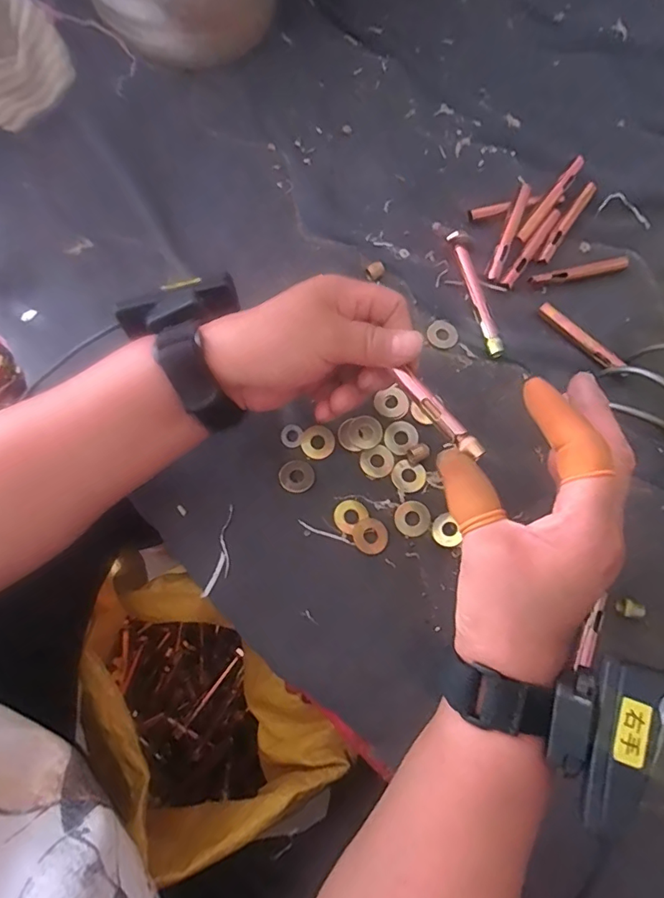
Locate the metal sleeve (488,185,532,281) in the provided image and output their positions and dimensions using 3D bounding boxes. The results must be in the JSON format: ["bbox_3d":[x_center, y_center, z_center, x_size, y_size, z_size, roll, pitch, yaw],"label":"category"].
[{"bbox_3d":[0.146,-0.178,0.400,0.012,0.012,0.084,24,76,5],"label":"metal sleeve"}]

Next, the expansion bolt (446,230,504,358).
[{"bbox_3d":[0.113,-0.123,0.387,0.016,0.012,0.107,-11,75,-4],"label":"expansion bolt"}]

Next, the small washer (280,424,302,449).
[{"bbox_3d":[-0.030,-0.010,0.356,0.016,0.004,0.017,0,75,-1],"label":"small washer"}]

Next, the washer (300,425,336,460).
[{"bbox_3d":[-0.010,-0.005,0.353,0.024,0.004,0.025,0,75,-1],"label":"washer"}]

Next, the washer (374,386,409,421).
[{"bbox_3d":[0.045,-0.034,0.360,0.025,0.005,0.023,-20,76,-7],"label":"washer"}]

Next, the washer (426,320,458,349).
[{"bbox_3d":[0.087,-0.090,0.386,0.025,0.004,0.024,4,75,0],"label":"washer"}]

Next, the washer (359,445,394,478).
[{"bbox_3d":[0.033,0.009,0.351,0.024,0.004,0.023,0,75,-1],"label":"washer"}]

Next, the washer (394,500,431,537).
[{"bbox_3d":[0.056,0.049,0.342,0.025,0.004,0.024,0,75,-1],"label":"washer"}]

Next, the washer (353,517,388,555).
[{"bbox_3d":[0.026,0.059,0.335,0.023,0.004,0.024,0,75,-1],"label":"washer"}]

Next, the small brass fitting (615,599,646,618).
[{"bbox_3d":[0.200,0.106,0.326,0.017,0.008,0.011,4,75,0],"label":"small brass fitting"}]

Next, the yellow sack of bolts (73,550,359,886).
[{"bbox_3d":[-0.140,0.229,0.490,0.205,0.207,0.246,-28,80,-7],"label":"yellow sack of bolts"}]

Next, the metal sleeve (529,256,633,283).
[{"bbox_3d":[0.201,-0.144,0.397,0.082,0.008,0.011,-11,75,-4],"label":"metal sleeve"}]

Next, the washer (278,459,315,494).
[{"bbox_3d":[-0.025,0.019,0.345,0.024,0.004,0.024,0,75,-1],"label":"washer"}]

